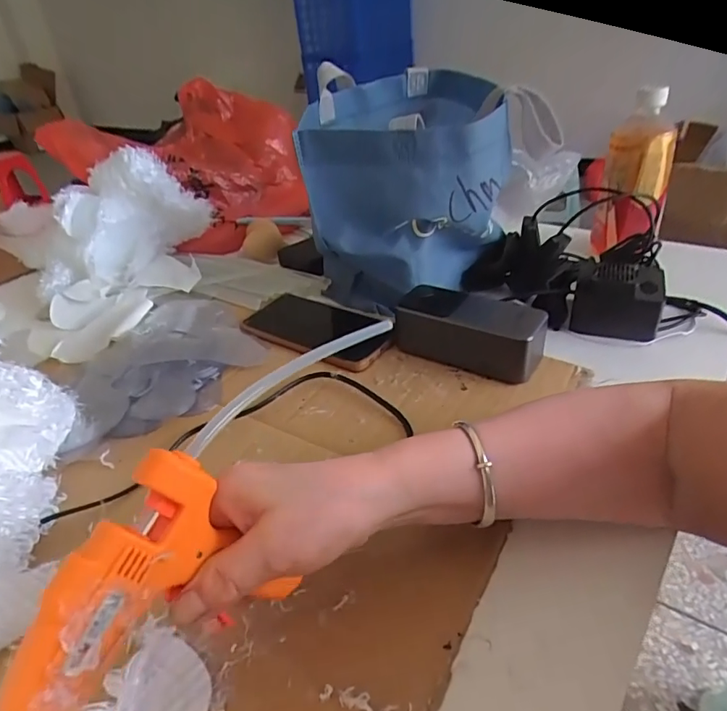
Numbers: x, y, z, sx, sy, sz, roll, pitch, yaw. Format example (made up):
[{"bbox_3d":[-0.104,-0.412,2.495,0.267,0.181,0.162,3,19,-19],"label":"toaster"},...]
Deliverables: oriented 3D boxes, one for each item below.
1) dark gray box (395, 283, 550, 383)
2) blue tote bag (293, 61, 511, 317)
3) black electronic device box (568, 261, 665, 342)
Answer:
[{"bbox_3d":[0.096,-0.020,0.466,0.138,0.054,0.065,18,42,30],"label":"dark gray box"},{"bbox_3d":[0.048,-0.175,0.554,0.195,0.198,0.202,0,36,10],"label":"blue tote bag"},{"bbox_3d":[0.245,-0.056,0.493,0.076,0.054,0.051,11,39,23],"label":"black electronic device box"}]

